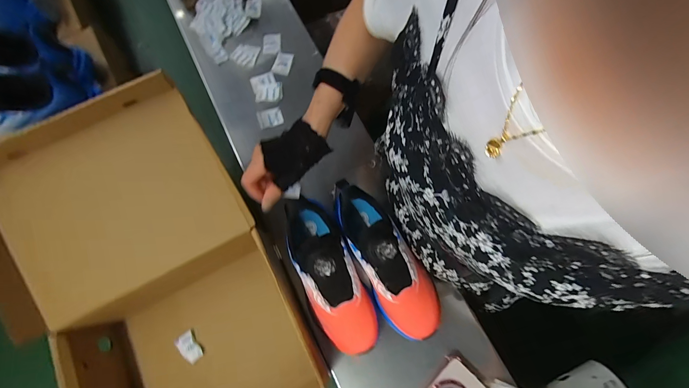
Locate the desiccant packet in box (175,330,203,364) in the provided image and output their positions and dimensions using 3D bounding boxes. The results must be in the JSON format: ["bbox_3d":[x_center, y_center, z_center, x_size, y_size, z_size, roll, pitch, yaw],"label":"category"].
[{"bbox_3d":[-0.255,0.252,0.527,0.030,0.011,0.048,-38,75,-8],"label":"desiccant packet in box"}]

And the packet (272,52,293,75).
[{"bbox_3d":[-0.124,-0.264,0.647,0.035,0.013,0.045,16,74,8],"label":"packet"}]

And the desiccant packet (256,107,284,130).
[{"bbox_3d":[-0.143,-0.147,0.614,0.046,0.013,0.034,-20,73,-3],"label":"desiccant packet"}]

